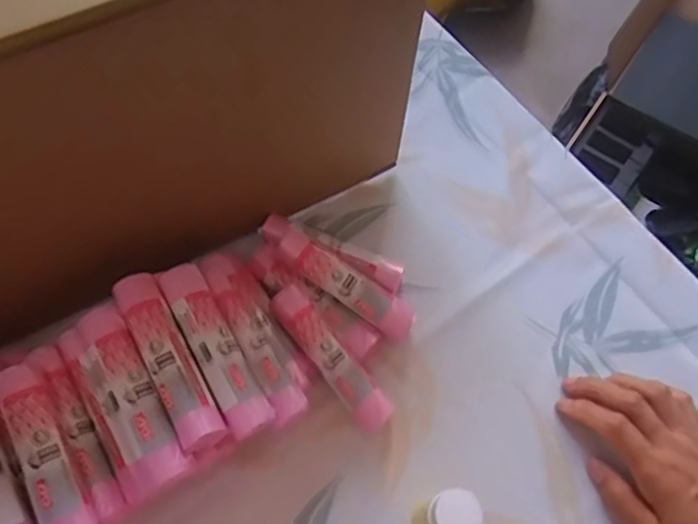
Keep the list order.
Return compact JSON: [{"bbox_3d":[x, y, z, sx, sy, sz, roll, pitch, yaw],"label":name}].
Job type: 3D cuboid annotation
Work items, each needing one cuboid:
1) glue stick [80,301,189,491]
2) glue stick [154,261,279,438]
[{"bbox_3d":[-0.140,0.084,0.395,0.035,0.025,0.118,-27,69,-12],"label":"glue stick"},{"bbox_3d":[-0.089,0.055,0.412,0.029,0.023,0.120,-28,69,-13],"label":"glue stick"}]

